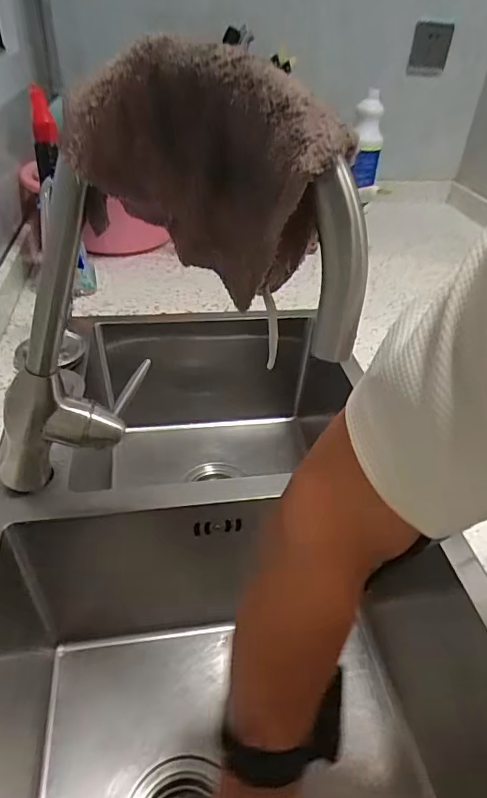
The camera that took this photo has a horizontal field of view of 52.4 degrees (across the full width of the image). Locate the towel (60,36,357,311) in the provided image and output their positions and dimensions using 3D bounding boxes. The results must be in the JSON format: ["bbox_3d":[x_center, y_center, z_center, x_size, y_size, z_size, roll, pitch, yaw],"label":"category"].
[{"bbox_3d":[-0.021,-0.115,0.255,0.137,0.106,0.032,17,40,17],"label":"towel"}]

